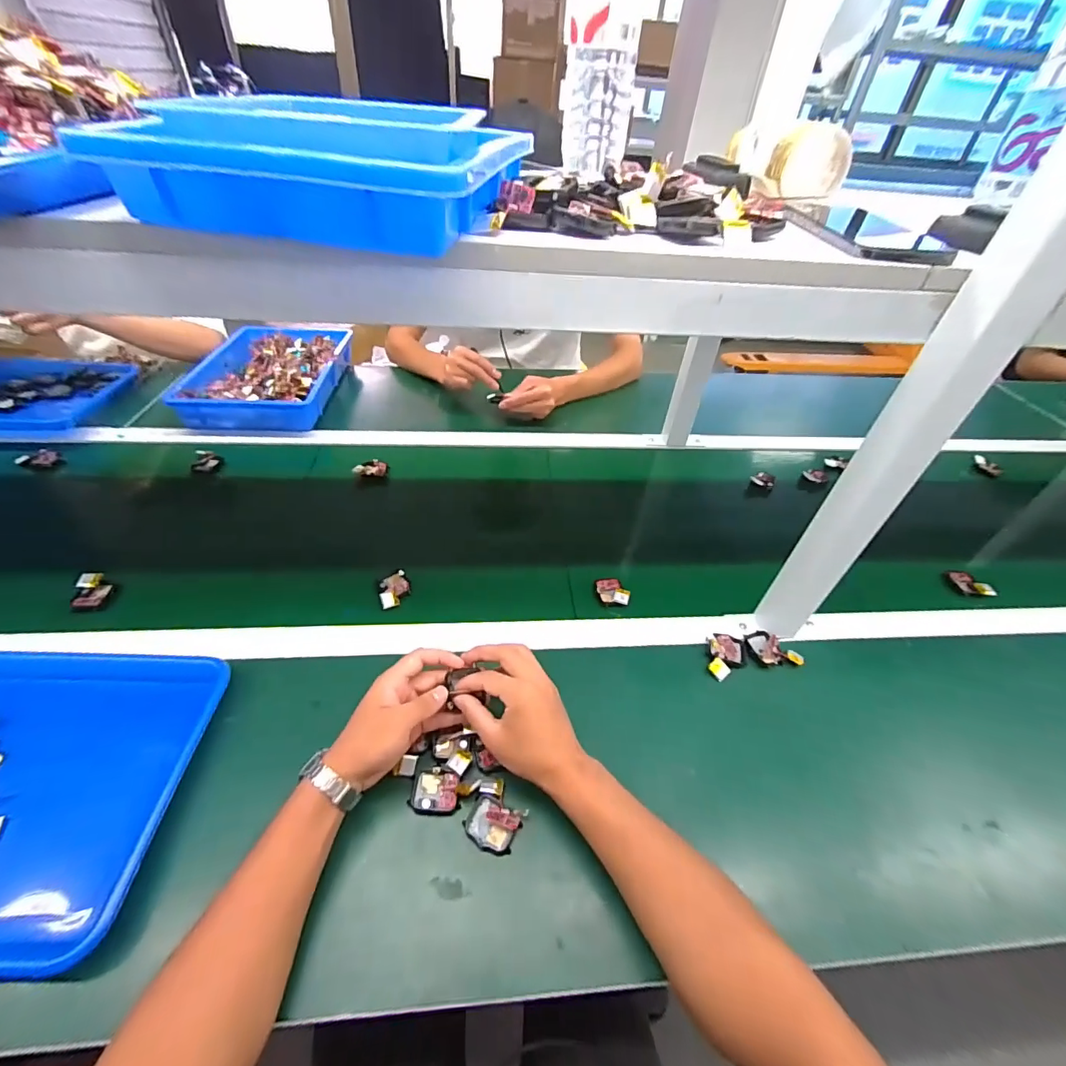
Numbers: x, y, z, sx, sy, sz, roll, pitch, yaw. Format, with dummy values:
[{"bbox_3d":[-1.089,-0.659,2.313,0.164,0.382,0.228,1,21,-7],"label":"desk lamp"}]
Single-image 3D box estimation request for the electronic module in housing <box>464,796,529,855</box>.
[{"bbox_3d":[-0.036,0.265,0.431,0.050,0.017,0.038,16,45,11],"label":"electronic module in housing"}]

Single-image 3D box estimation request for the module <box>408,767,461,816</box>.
[{"bbox_3d":[-0.092,0.246,0.450,0.045,0.009,0.038,6,44,1],"label":"module"}]

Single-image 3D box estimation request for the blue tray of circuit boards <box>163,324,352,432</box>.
[{"bbox_3d":[-0.535,-0.328,0.966,0.257,0.056,0.360,2,44,-3],"label":"blue tray of circuit boards"}]

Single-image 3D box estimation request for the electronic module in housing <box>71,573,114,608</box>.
[{"bbox_3d":[-0.550,0.071,0.590,0.034,0.018,0.048,-13,47,-17],"label":"electronic module in housing"}]

